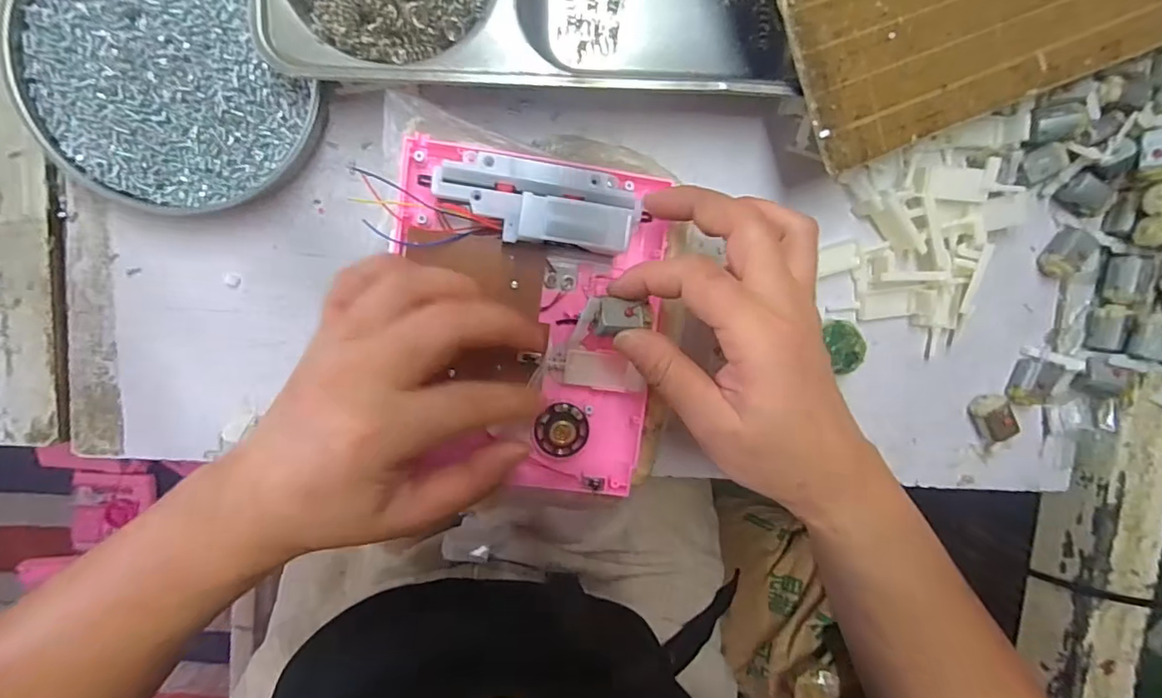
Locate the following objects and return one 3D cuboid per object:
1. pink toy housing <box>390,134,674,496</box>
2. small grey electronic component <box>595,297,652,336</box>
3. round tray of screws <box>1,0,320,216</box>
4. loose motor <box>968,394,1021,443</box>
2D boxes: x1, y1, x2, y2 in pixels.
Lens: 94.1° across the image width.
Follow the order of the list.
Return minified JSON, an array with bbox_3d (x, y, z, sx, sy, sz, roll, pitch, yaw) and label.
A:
[{"bbox_3d":[-0.026,-0.010,0.262,0.134,0.039,0.166,6,98,-6],"label":"pink toy housing"},{"bbox_3d":[0.020,-0.014,0.247,0.025,0.012,0.016,4,98,-6],"label":"small grey electronic component"},{"bbox_3d":[-0.202,-0.133,0.264,0.120,0.020,0.131,-1,98,-5],"label":"round tray of screws"},{"bbox_3d":[0.255,0.043,0.335,0.017,0.018,0.028,-30,100,-1],"label":"loose motor"}]

